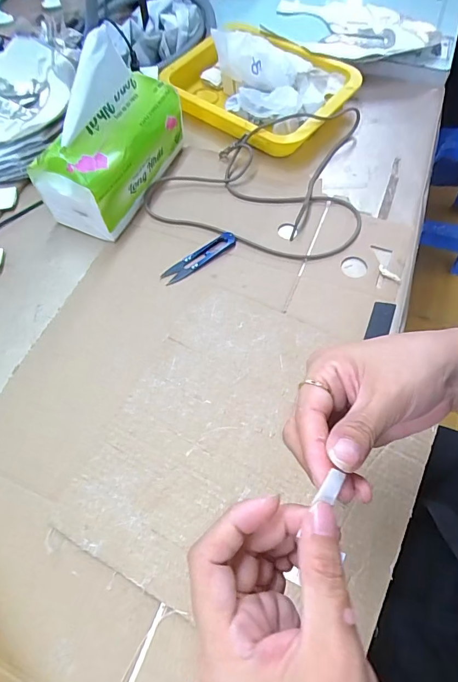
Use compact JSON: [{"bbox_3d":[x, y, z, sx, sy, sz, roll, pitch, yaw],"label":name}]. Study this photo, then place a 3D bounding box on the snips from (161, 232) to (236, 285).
[{"bbox_3d":[-0.035,-0.101,0.488,0.101,0.007,0.023,-36,66,-15],"label":"snips"}]

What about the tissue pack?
[{"bbox_3d":[-0.142,-0.248,0.480,0.086,0.170,0.194,24,66,15],"label":"tissue pack"}]

